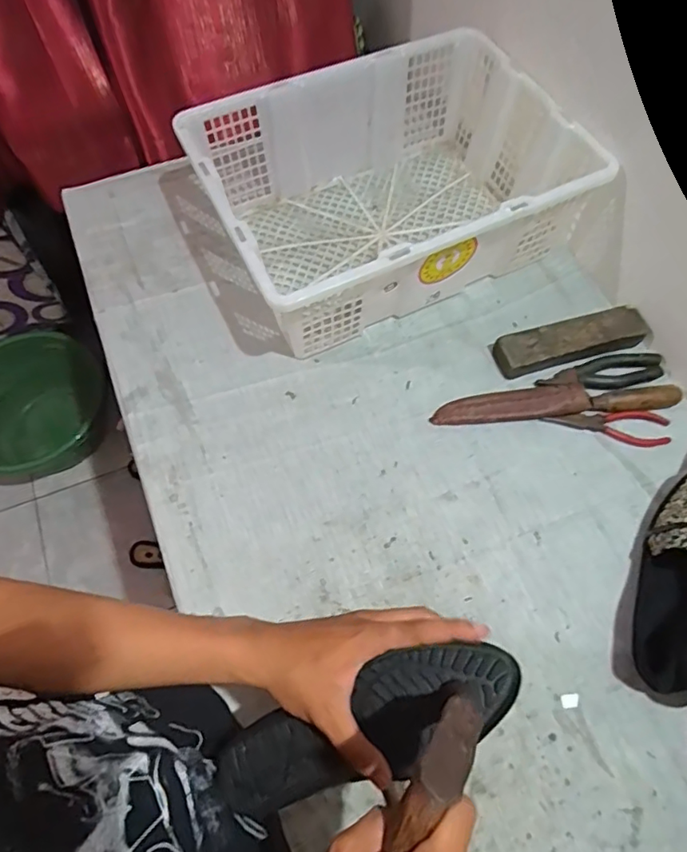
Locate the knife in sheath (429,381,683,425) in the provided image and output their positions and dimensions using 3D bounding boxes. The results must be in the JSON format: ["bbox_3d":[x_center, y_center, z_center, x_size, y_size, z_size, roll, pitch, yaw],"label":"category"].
[{"bbox_3d":[0.270,-0.030,0.708,0.306,0.024,0.039,-4,63,-3],"label":"knife in sheath"}]

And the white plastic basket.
[{"bbox_3d":[0.068,-0.331,0.778,0.497,0.163,0.369,-23,66,-11],"label":"white plastic basket"}]

